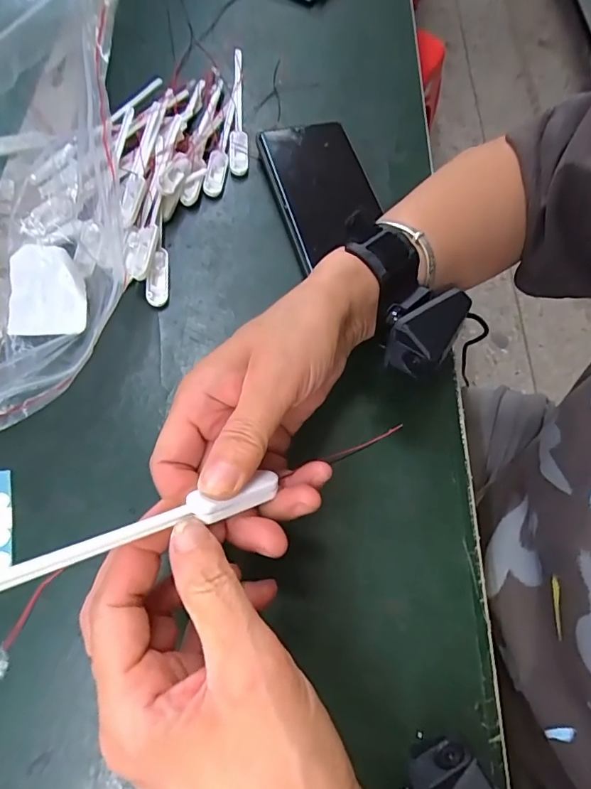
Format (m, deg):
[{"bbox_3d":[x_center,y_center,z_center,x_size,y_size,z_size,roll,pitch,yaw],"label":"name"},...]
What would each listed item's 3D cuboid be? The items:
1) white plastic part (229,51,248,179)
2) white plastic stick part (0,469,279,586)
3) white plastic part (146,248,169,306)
[{"bbox_3d":[-0.050,-0.245,0.415,0.015,0.011,0.143,-2,65,-5],"label":"white plastic part"},{"bbox_3d":[-0.067,0.052,0.179,0.139,0.007,0.013,-12,63,-38],"label":"white plastic stick part"},{"bbox_3d":[-0.095,-0.082,0.335,0.014,0.006,0.042,3,77,-2],"label":"white plastic part"}]

